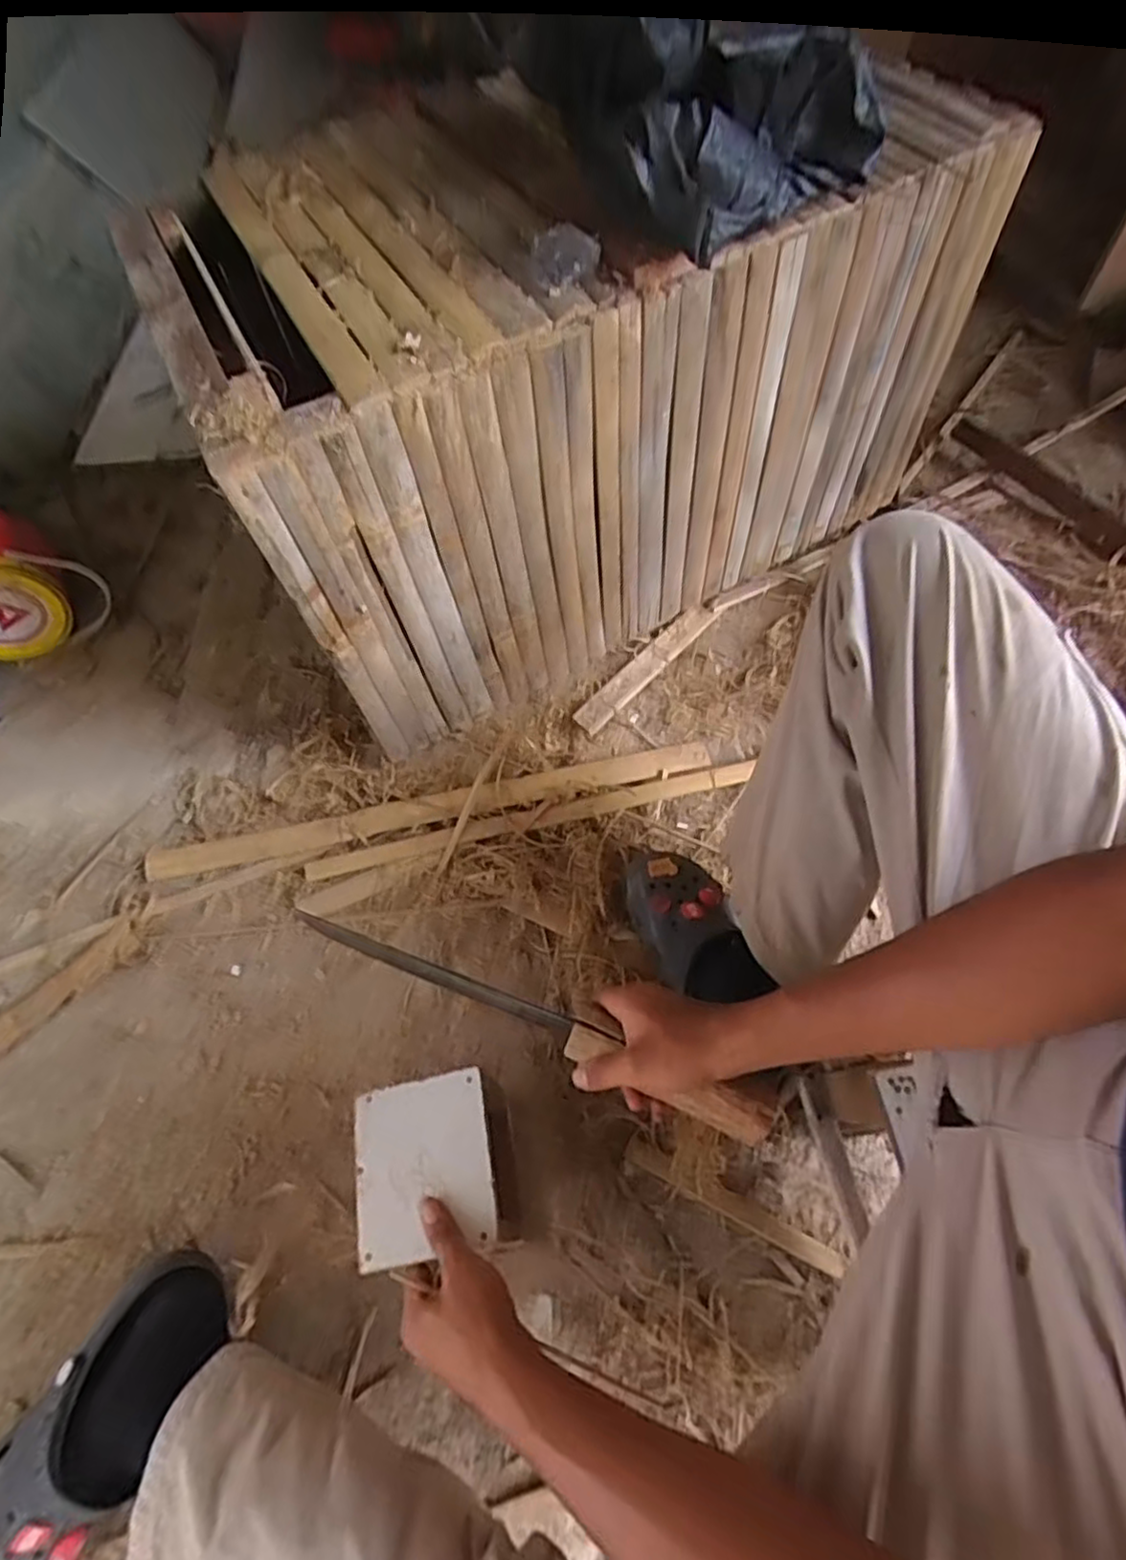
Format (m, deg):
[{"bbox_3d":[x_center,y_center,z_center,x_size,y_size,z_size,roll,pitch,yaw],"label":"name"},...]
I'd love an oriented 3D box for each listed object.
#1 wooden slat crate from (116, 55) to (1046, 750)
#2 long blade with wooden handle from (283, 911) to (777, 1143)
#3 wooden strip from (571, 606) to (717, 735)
[{"bbox_3d":[-0.001,-0.453,0.811,0.776,0.417,0.449,-30,62,-13],"label":"wooden slat crate"},{"bbox_3d":[-0.027,0.175,0.521,0.371,0.037,0.037,19,63,12],"label":"long blade with wooden handle"},{"bbox_3d":[0.107,-0.146,0.878,0.033,0.015,0.240,44,72,7],"label":"wooden strip"}]

